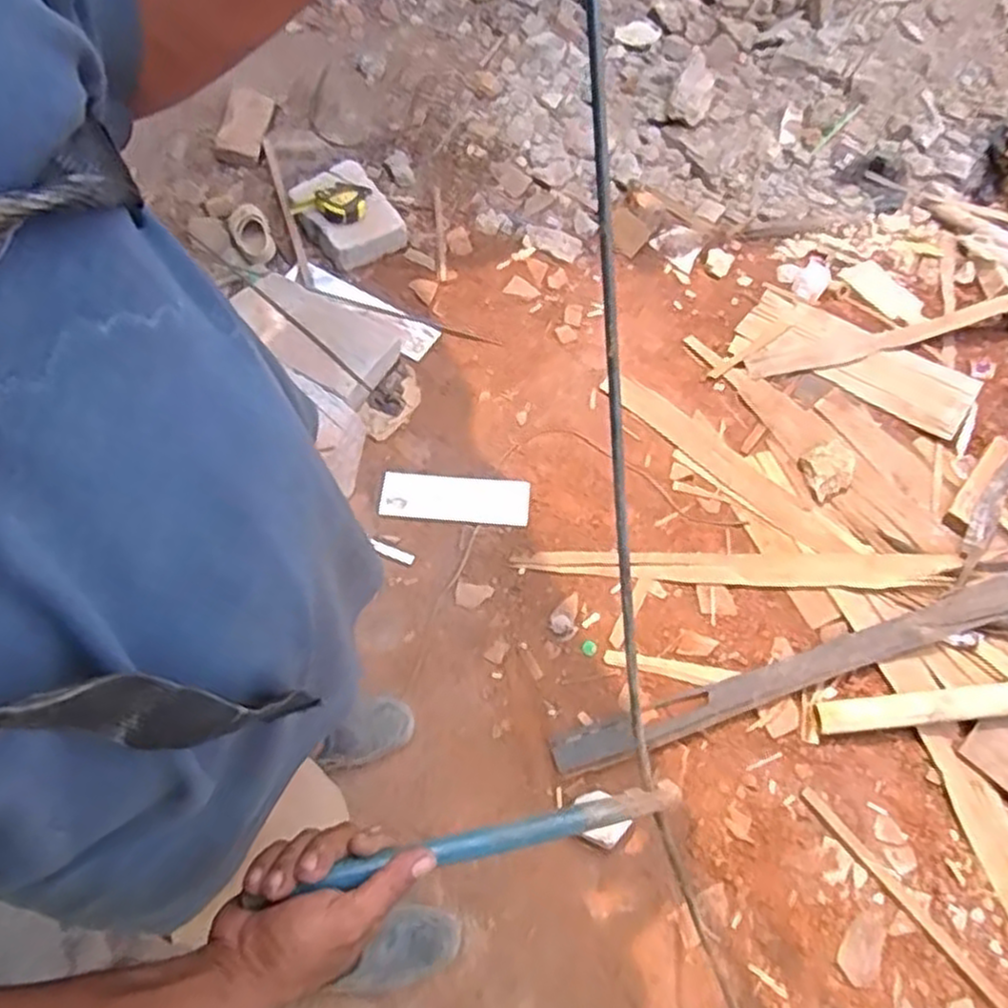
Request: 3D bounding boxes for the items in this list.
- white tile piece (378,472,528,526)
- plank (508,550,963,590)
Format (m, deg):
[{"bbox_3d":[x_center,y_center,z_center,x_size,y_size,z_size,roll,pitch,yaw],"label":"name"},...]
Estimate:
[{"bbox_3d":[-0.097,-0.011,1.514,0.288,0.014,0.095,5,71,-3],"label":"white tile piece"},{"bbox_3d":[0.457,0.122,1.473,0.834,0.024,0.072,1,61,-1],"label":"plank"}]

